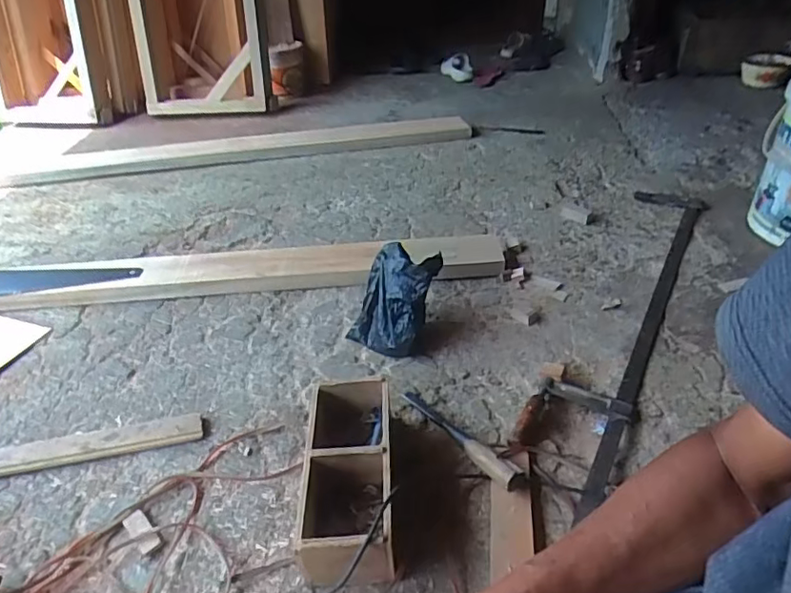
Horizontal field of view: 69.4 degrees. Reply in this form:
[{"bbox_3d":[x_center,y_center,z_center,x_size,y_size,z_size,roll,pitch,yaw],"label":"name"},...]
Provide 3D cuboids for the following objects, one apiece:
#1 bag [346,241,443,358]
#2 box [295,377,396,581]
[{"bbox_3d":[-0.003,0.004,1.148,0.149,0.180,0.156,17,43,26],"label":"bag"},{"bbox_3d":[-0.068,0.270,0.861,0.128,0.109,0.299,-4,38,1],"label":"box"}]

